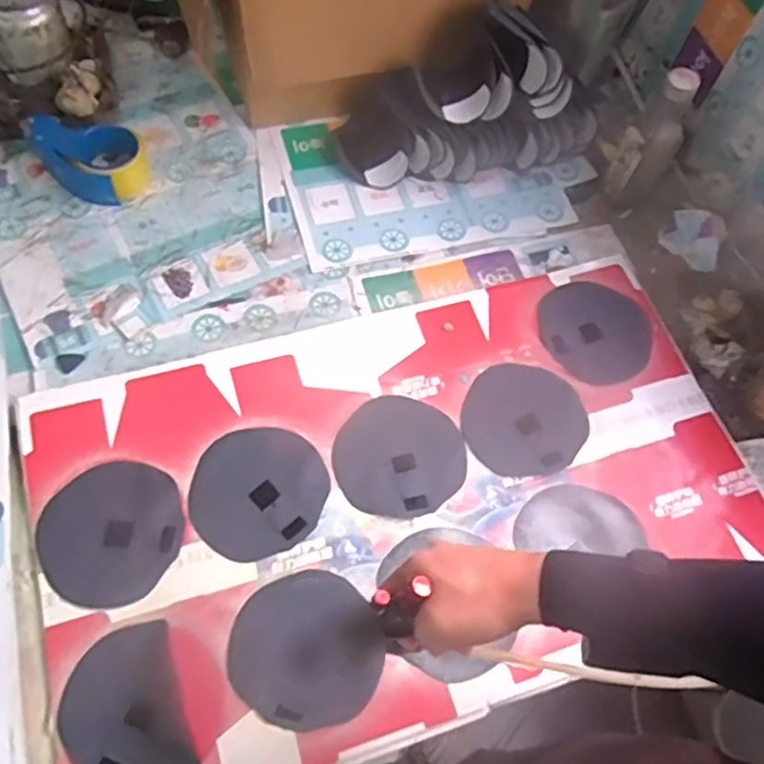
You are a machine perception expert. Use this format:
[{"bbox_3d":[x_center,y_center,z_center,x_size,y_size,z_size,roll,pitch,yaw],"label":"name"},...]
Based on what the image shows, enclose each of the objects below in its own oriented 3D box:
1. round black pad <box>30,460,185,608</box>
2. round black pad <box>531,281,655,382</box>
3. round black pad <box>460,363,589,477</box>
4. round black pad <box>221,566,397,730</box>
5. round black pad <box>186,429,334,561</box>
[{"bbox_3d":[-0.282,0.154,0.715,0.143,0.008,0.145,1,63,-3],"label":"round black pad"},{"bbox_3d":[0.274,-0.068,0.885,0.147,0.011,0.143,1,63,-3],"label":"round black pad"},{"bbox_3d":[0.170,0.043,0.814,0.147,0.009,0.139,1,63,-3],"label":"round black pad"},{"bbox_3d":[-0.073,0.265,0.680,0.145,0.011,0.142,38,67,15],"label":"round black pad"},{"bbox_3d":[-0.135,0.118,0.747,0.141,0.006,0.145,1,63,-3],"label":"round black pad"}]

